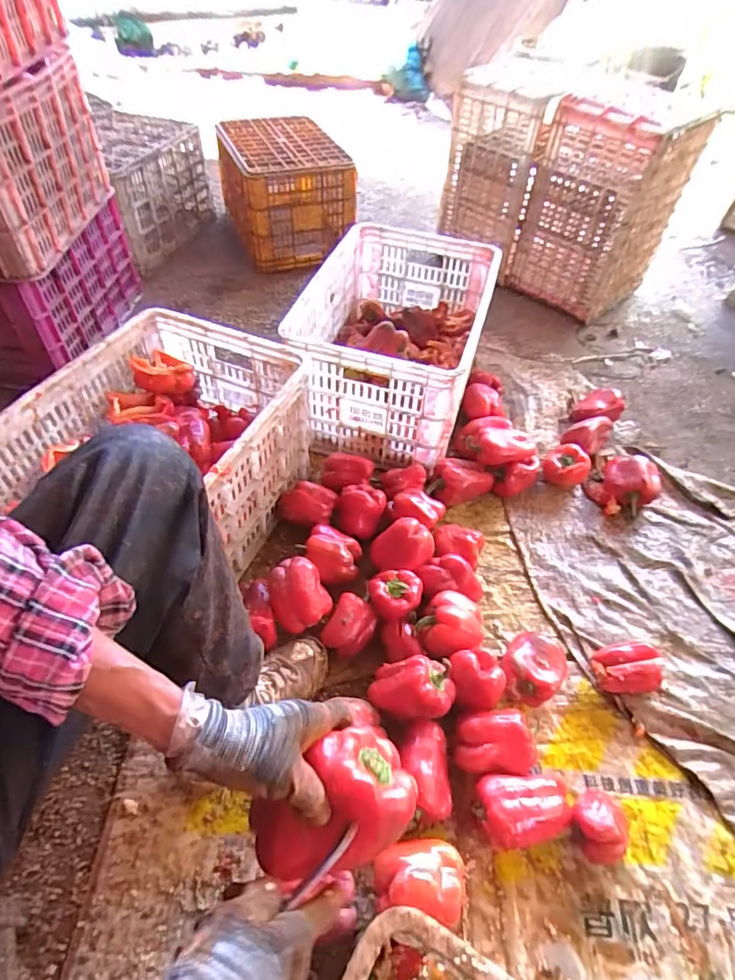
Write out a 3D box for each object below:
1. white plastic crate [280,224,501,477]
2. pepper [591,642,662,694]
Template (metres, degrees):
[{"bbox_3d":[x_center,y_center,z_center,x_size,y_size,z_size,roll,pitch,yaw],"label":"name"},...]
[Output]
[{"bbox_3d":[0.066,-0.354,1.199,0.361,0.248,0.554,14,51,9],"label":"white plastic crate"},{"bbox_3d":[0.410,0.288,0.843,0.097,0.067,0.083,2,50,-1],"label":"pepper"}]

